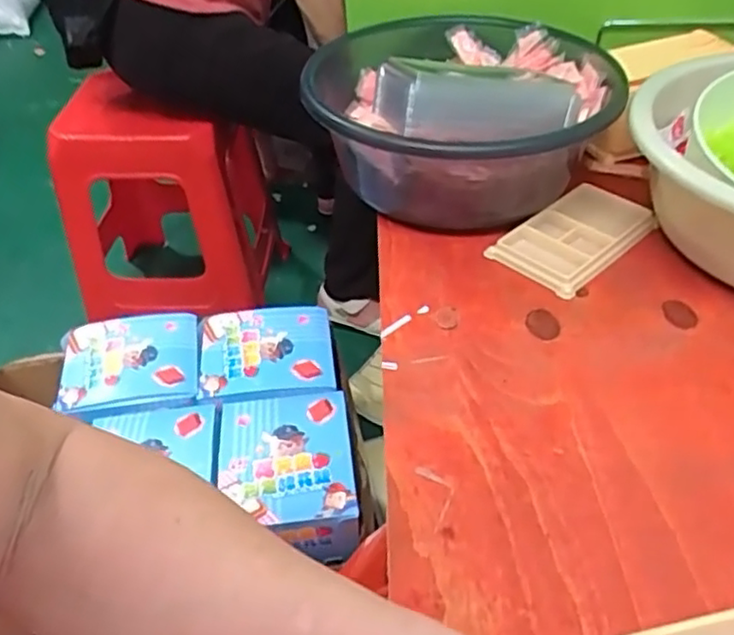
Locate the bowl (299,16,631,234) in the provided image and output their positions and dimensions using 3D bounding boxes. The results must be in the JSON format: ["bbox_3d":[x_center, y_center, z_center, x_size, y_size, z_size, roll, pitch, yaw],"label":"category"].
[{"bbox_3d":[0.083,-0.189,0.599,0.245,0.141,0.292,8,43,10],"label":"bowl"}]

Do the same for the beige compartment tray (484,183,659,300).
[{"bbox_3d":[0.170,-0.070,0.550,0.128,0.017,0.078,-33,51,-29],"label":"beige compartment tray"}]

